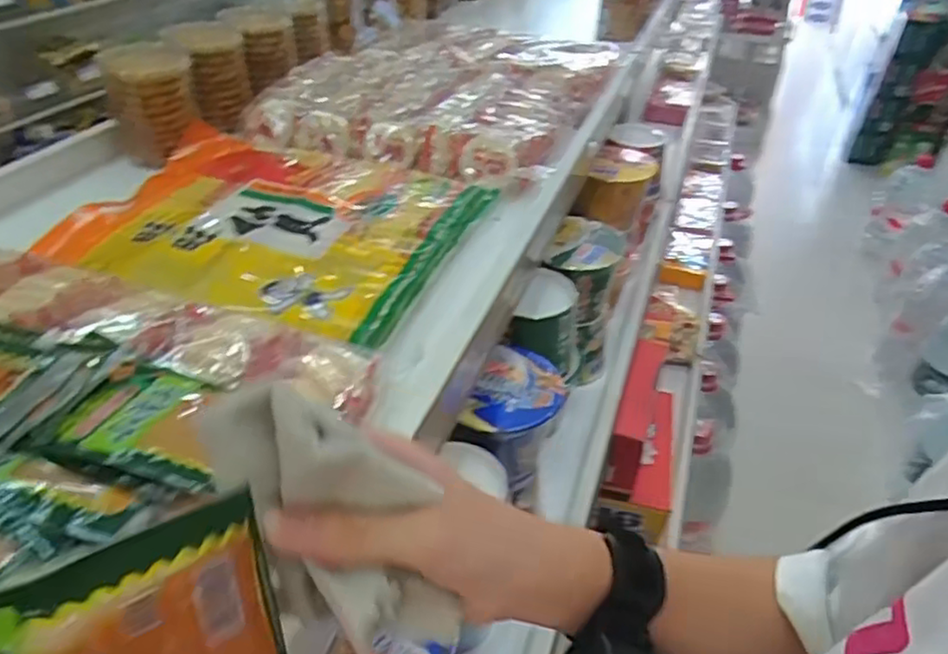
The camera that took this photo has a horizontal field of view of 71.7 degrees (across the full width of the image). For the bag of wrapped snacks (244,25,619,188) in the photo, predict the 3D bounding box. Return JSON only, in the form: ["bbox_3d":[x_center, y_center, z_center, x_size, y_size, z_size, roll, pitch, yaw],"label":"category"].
[{"bbox_3d":[-0.045,-0.396,1.067,0.461,0.071,0.551,15,39,16],"label":"bag of wrapped snacks"}]

